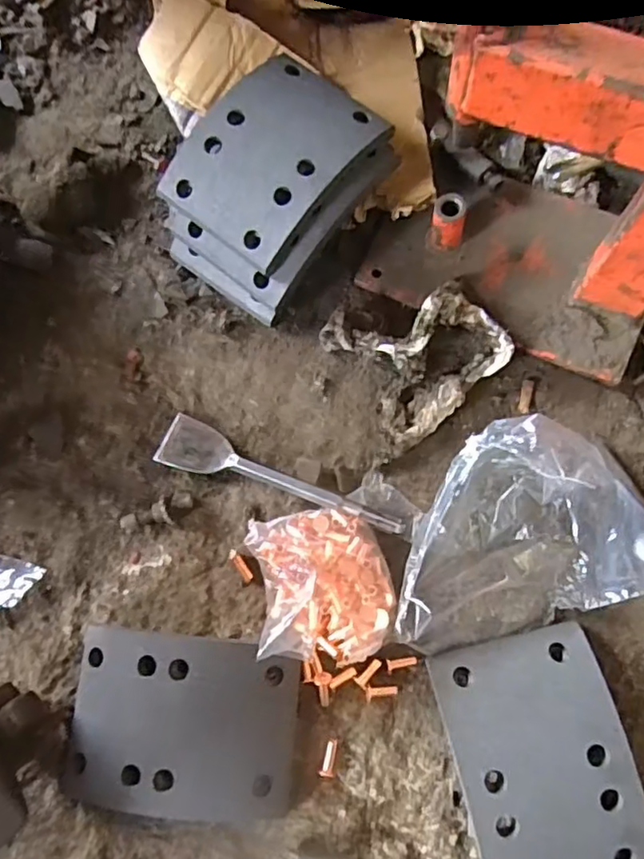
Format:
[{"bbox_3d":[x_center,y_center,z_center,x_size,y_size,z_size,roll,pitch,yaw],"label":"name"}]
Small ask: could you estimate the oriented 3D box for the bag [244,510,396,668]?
[{"bbox_3d":[0.002,0.127,0.503,0.109,0.048,0.121,-10,75,-1],"label":"bag"}]

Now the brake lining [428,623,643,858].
[{"bbox_3d":[0.170,0.259,0.474,0.128,0.041,0.180,-12,75,-2],"label":"brake lining"}]

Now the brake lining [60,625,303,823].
[{"bbox_3d":[-0.112,0.234,0.486,0.179,0.033,0.132,6,75,3],"label":"brake lining"}]

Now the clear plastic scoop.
[{"bbox_3d":[-0.038,0.039,0.544,0.233,0.018,0.048,15,67,17],"label":"clear plastic scoop"}]

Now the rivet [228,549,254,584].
[{"bbox_3d":[-0.071,0.118,0.529,0.008,0.007,0.032,-38,77,-8],"label":"rivet"}]

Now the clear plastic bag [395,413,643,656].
[{"bbox_3d":[0.166,0.079,0.504,0.229,0.079,0.158,-14,75,-2],"label":"clear plastic bag"}]

